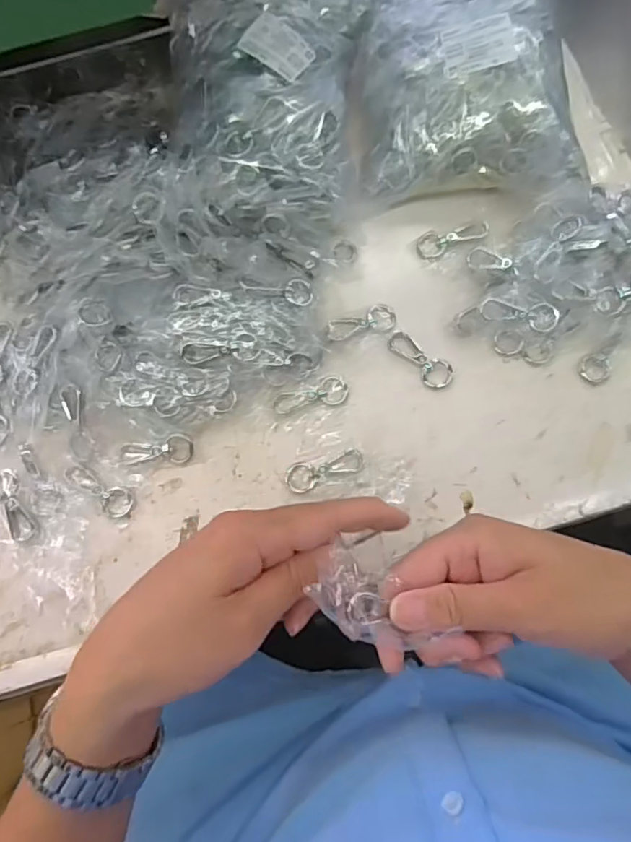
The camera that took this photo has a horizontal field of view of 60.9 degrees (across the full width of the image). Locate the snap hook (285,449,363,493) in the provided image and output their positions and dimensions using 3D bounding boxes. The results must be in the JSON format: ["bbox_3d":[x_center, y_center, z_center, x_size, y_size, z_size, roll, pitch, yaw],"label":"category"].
[{"bbox_3d":[0.007,0.037,0.390,0.058,0.004,0.022,-13,75,-2],"label":"snap hook"}]

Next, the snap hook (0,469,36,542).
[{"bbox_3d":[-0.221,0.061,0.392,0.021,0.007,0.057,-27,76,-6],"label":"snap hook"}]

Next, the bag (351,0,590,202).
[{"bbox_3d":[0.117,-0.293,0.431,0.165,0.067,0.226,-4,74,1],"label":"bag"}]

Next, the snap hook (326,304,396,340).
[{"bbox_3d":[0.037,-0.077,0.418,0.056,0.005,0.025,-21,75,-4],"label":"snap hook"}]

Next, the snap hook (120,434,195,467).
[{"bbox_3d":[-0.118,0.023,0.399,0.054,0.007,0.021,-7,75,0],"label":"snap hook"}]

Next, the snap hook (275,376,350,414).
[{"bbox_3d":[-0.003,-0.018,0.407,0.058,0.004,0.022,-17,75,-3],"label":"snap hook"}]

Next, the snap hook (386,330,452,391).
[{"bbox_3d":[0.080,-0.048,0.416,0.058,0.006,0.024,38,79,11],"label":"snap hook"}]

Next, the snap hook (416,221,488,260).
[{"bbox_3d":[0.112,-0.151,0.437,0.057,0.008,0.022,-20,75,-4],"label":"snap hook"}]

